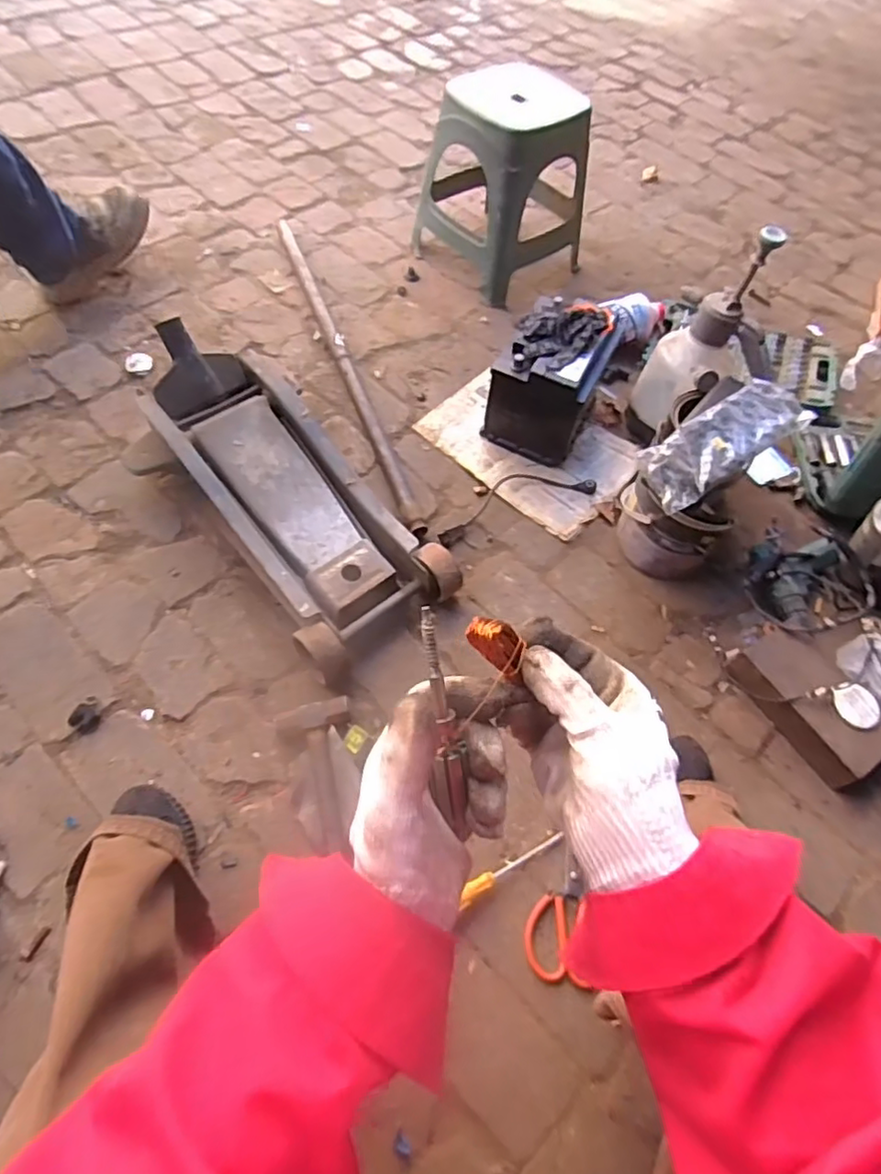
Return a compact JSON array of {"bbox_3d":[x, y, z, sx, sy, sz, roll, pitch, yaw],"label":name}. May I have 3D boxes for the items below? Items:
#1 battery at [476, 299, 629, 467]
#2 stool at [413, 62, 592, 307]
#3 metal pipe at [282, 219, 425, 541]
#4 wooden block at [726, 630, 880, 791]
[{"bbox_3d":[0.198,-0.370,1.139,0.167,0.187,0.207,27,63,9],"label":"battery"},{"bbox_3d":[0.139,-0.849,1.318,0.272,0.326,0.272,-37,71,-22],"label":"stool"},{"bbox_3d":[-0.195,-0.449,1.241,0.027,0.028,0.866,-17,64,-15],"label":"metal pipe"},{"bbox_3d":[0.565,0.174,0.952,0.121,0.061,0.231,-29,68,-19],"label":"wooden block"}]

